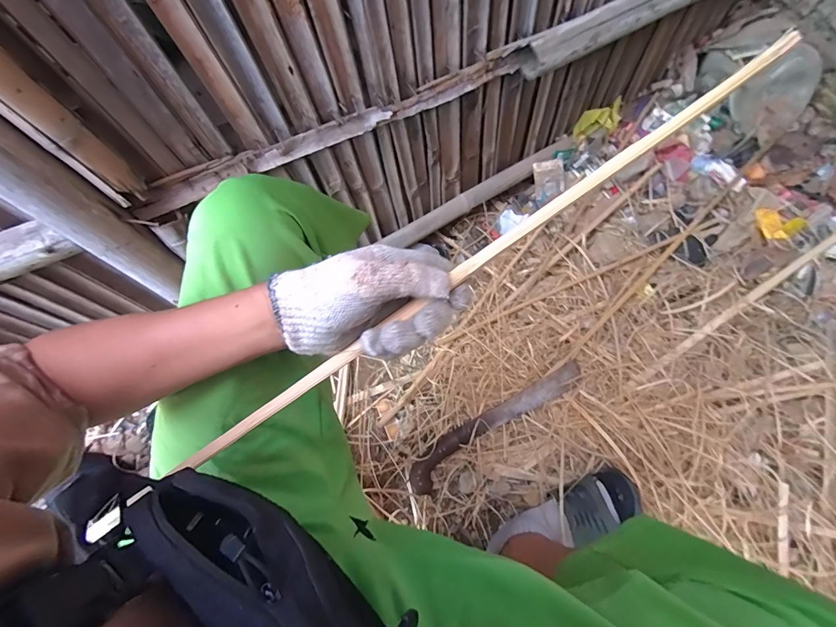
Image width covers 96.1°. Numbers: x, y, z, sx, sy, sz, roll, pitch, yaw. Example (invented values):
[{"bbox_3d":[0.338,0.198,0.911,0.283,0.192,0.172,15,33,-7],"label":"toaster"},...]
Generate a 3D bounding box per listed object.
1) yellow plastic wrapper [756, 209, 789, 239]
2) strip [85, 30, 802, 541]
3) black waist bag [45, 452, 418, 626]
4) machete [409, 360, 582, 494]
[{"bbox_3d":[0.794,-0.201,0.843,0.050,0.012,0.075,-12,68,-2],"label":"yellow plastic wrapper"},{"bbox_3d":[0.001,-0.009,0.320,0.714,0.008,0.014,-35,70,3],"label":"strip"},{"bbox_3d":[-0.100,0.170,0.236,0.233,0.050,0.067,34,73,8],"label":"black waist bag"},{"bbox_3d":[0.153,0.212,0.739,0.394,0.028,0.062,-32,70,-10],"label":"machete"}]

